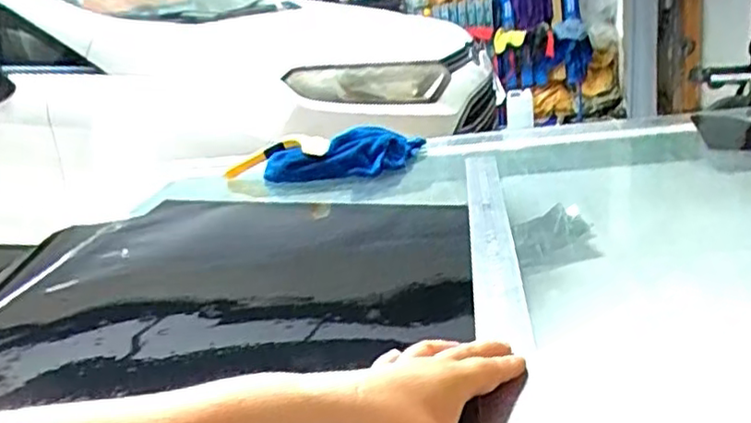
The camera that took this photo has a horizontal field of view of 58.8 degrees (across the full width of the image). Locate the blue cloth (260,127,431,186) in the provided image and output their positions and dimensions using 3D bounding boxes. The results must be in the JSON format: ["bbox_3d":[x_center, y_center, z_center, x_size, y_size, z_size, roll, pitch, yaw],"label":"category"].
[{"bbox_3d":[-0.031,-0.078,0.910,0.235,0.056,0.086,-10,18,-12],"label":"blue cloth"}]

